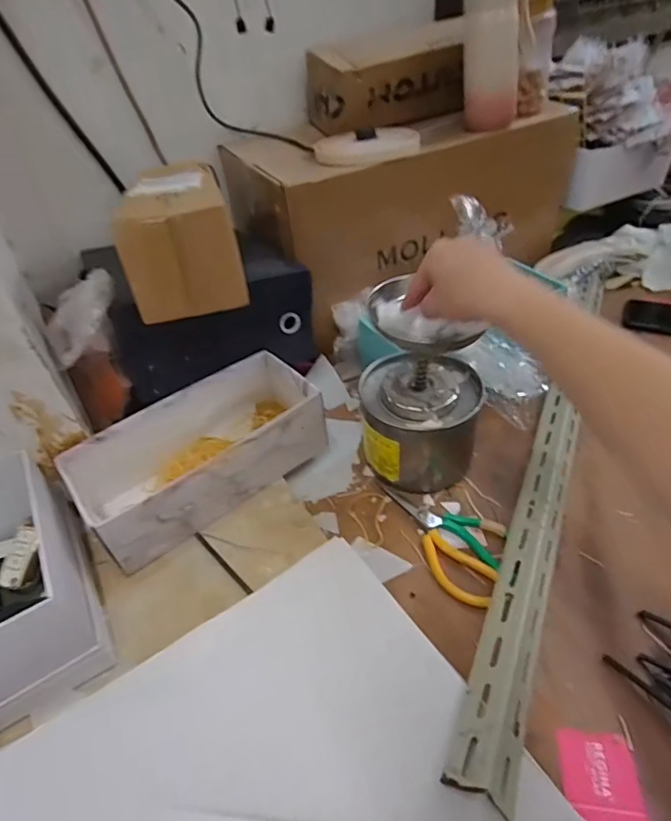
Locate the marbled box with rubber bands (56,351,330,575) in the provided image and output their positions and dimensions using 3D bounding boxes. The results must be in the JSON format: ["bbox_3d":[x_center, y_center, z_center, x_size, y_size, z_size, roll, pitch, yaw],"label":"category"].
[{"bbox_3d":[-0.154,0.048,0.597,0.274,0.089,0.138,-34,49,-27],"label":"marbled box with rubber bands"}]

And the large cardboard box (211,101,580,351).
[{"bbox_3d":[0.124,-0.345,0.846,0.526,0.235,0.260,-23,45,-17],"label":"large cardboard box"}]

